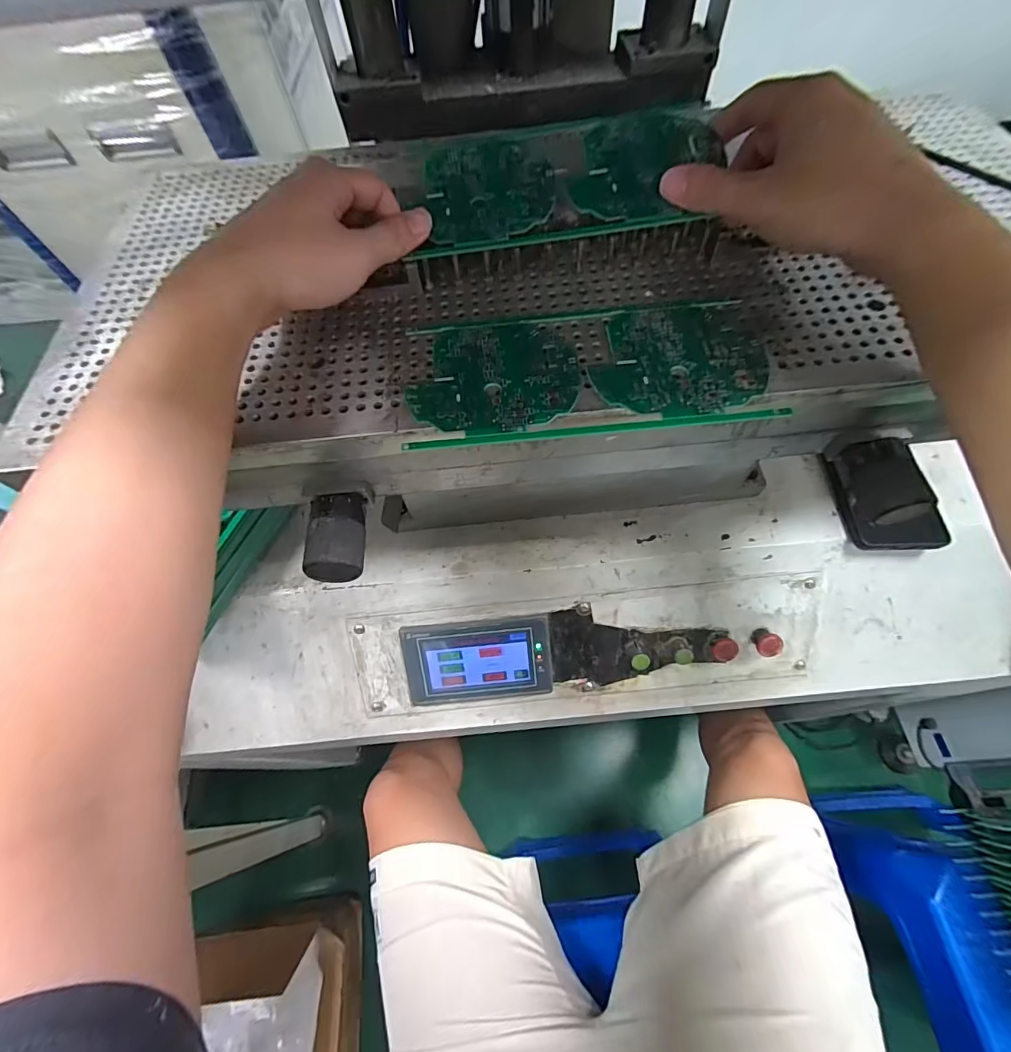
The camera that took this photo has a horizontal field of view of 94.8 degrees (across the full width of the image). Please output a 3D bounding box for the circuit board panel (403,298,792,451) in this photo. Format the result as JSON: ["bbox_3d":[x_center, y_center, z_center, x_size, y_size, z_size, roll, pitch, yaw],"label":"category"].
[{"bbox_3d":[0.046,-0.091,0.267,0.197,0.004,0.093,-5,62,1],"label":"circuit board panel"}]

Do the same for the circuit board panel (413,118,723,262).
[{"bbox_3d":[0.039,-0.220,0.298,0.184,0.006,0.090,-4,75,4],"label":"circuit board panel"}]

